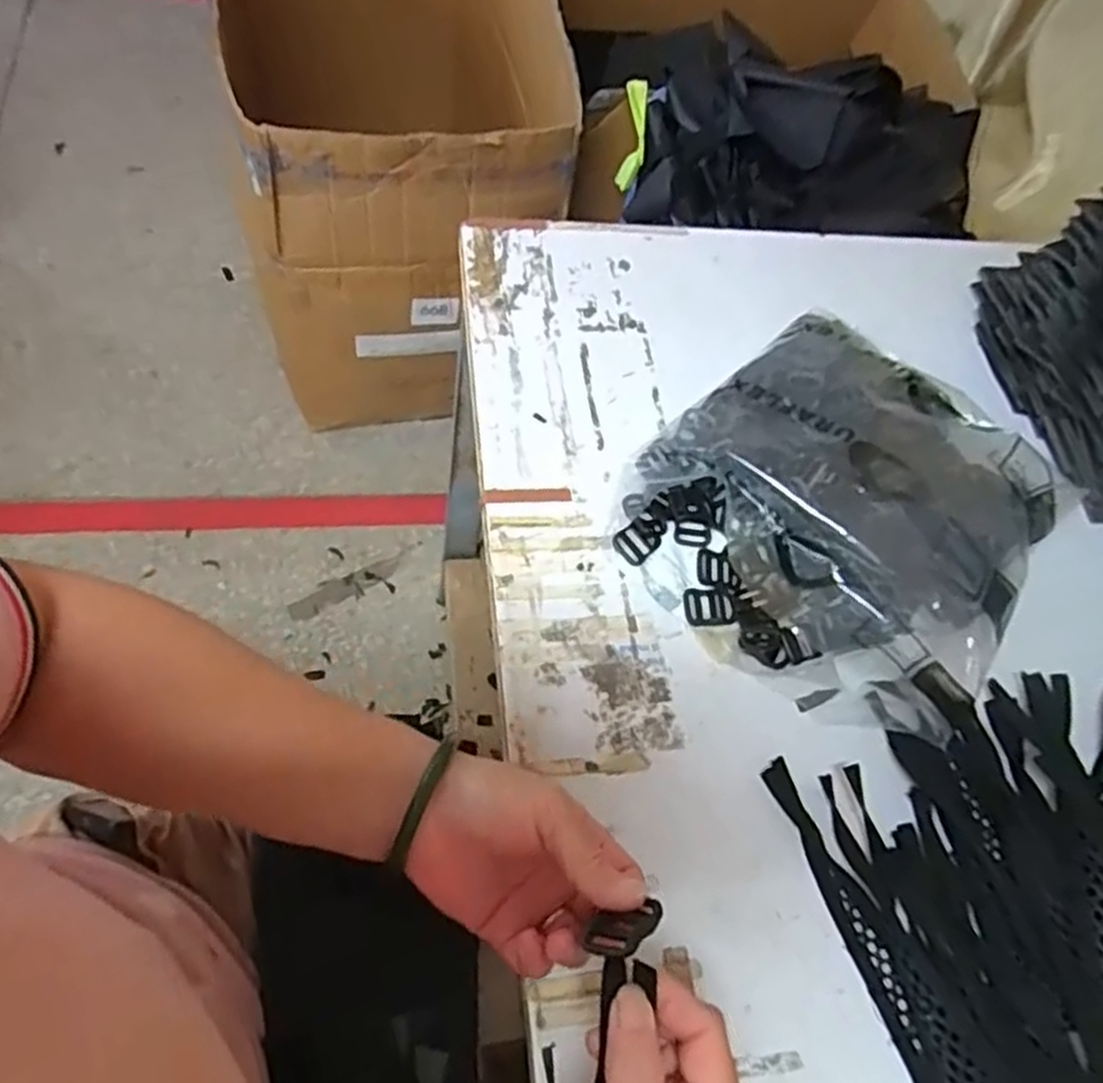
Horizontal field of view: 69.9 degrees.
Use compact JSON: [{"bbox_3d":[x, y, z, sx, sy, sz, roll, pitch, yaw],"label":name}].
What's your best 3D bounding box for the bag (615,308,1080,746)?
[{"bbox_3d":[0.206,-0.022,0.553,0.266,0.062,0.263,38,64,9],"label":"bag"}]

